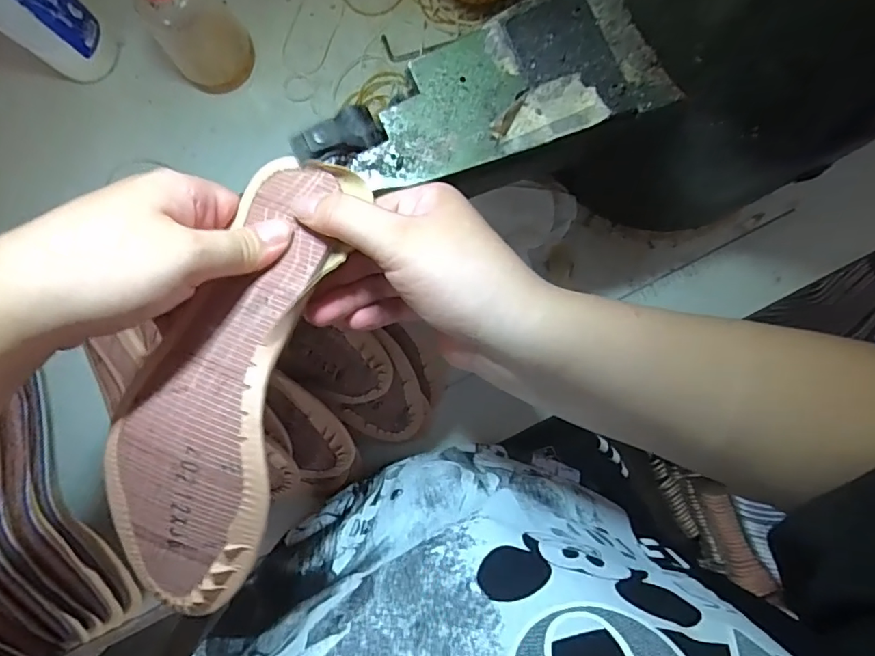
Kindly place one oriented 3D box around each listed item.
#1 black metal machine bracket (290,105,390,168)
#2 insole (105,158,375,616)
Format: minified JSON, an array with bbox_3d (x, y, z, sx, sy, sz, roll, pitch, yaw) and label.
[{"bbox_3d":[-0.050,-0.099,0.268,0.048,0.014,0.027,-34,85,-31],"label":"black metal machine bracket"},{"bbox_3d":[-0.099,0.022,0.252,0.072,0.030,0.220,17,84,3],"label":"insole"}]

